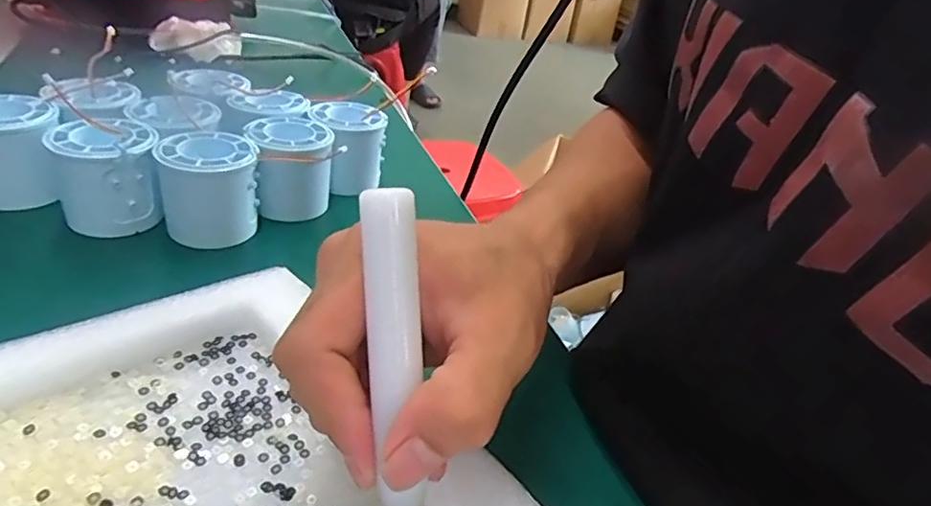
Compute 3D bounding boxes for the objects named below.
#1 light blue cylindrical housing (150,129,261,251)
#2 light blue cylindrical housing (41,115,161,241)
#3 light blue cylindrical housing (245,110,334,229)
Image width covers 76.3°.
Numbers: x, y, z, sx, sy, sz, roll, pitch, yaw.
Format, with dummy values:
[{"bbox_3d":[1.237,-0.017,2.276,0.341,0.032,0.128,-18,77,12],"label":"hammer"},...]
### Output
[{"bbox_3d":[-0.153,-0.039,0.354,0.052,0.054,0.049,7,32,-5],"label":"light blue cylindrical housing"},{"bbox_3d":[-0.210,-0.044,0.350,0.054,0.058,0.057,-13,38,-33],"label":"light blue cylindrical housing"},{"bbox_3d":[-0.115,-0.054,0.396,0.053,0.058,0.061,-5,34,-23],"label":"light blue cylindrical housing"}]

